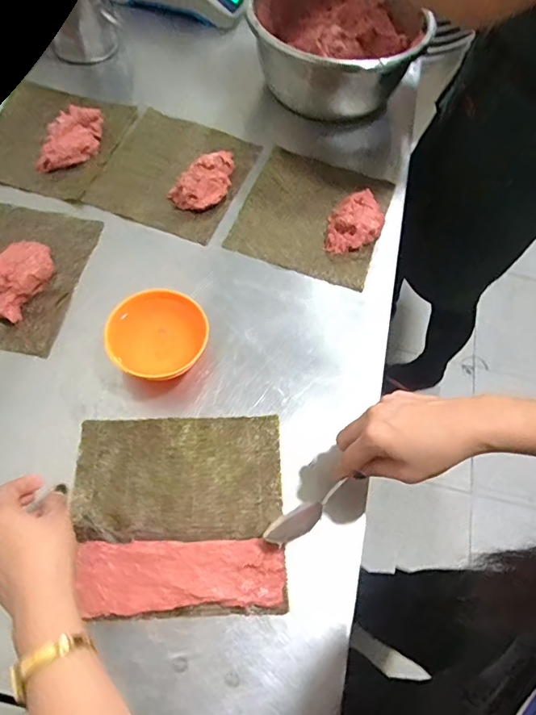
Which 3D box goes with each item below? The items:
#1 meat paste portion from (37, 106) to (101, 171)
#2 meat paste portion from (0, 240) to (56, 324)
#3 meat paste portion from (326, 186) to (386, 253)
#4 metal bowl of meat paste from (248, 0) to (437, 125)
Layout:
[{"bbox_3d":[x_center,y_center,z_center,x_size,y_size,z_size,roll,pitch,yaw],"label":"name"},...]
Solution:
[{"bbox_3d":[-0.270,-0.305,0.666,0.057,0.038,0.116,16,62,5],"label":"meat paste portion"},{"bbox_3d":[-0.287,-0.094,0.554,0.057,0.035,0.107,10,62,2],"label":"meat paste portion"},{"bbox_3d":[0.116,-0.178,0.628,0.067,0.033,0.086,16,62,5],"label":"meat paste portion"},{"bbox_3d":[0.101,-0.480,0.745,0.250,0.117,0.253,1,62,-3],"label":"metal bowl of meat paste"}]

